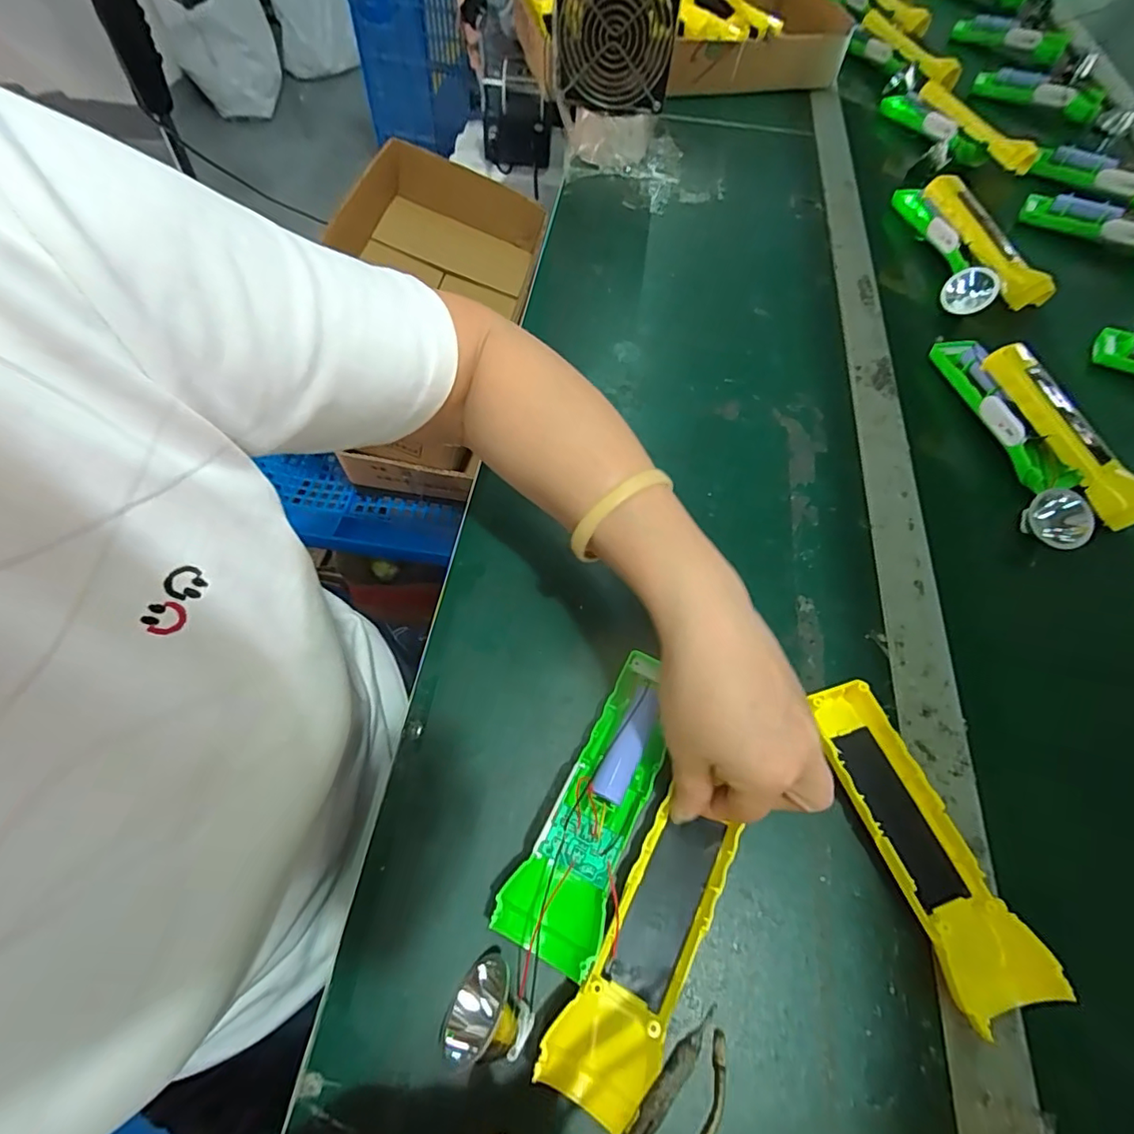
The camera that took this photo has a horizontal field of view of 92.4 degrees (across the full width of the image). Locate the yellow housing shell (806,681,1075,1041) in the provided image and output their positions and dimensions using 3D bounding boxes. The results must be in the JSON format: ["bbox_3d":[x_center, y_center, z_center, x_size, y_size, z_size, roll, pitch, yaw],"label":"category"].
[{"bbox_3d":[0.186,0.144,0.296,0.046,0.026,0.162,-17,62,-11],"label":"yellow housing shell"}]

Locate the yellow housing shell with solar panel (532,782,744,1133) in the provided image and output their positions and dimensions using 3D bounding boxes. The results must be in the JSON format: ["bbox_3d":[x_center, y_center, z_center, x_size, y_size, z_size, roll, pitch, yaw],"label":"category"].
[{"bbox_3d":[0.039,0.186,0.263,0.047,0.021,0.134,29,68,14],"label":"yellow housing shell with solar panel"}]

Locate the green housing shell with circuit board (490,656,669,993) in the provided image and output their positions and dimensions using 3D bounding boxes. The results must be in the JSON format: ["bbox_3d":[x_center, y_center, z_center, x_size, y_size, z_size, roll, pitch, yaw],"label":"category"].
[{"bbox_3d":[0.019,0.122,0.295,0.048,0.033,0.160,23,62,11],"label":"green housing shell with circuit board"}]

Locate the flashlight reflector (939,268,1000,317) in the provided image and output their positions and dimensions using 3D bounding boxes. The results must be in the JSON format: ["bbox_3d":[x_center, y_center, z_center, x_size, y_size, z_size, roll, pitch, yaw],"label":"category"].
[{"bbox_3d":[0.389,-0.266,0.528,0.045,0.040,0.022,31,21,22],"label":"flashlight reflector"}]

